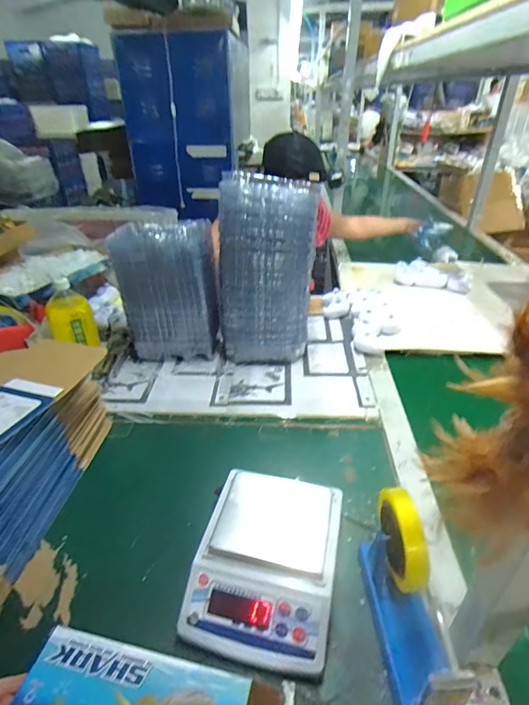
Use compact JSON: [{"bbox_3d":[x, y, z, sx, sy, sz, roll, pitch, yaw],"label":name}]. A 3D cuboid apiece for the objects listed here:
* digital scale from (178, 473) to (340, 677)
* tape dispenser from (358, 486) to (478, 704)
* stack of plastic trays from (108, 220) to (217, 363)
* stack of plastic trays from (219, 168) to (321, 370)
[{"bbox_3d":[0.005,0.275,0.538,0.174,0.072,0.217,6,34,12],"label":"digital scale"},{"bbox_3d":[0.157,0.269,0.432,0.060,0.160,0.187,-3,33,-4],"label":"tape dispenser"},{"bbox_3d":[-0.222,-0.126,0.964,0.215,0.323,0.148,-3,33,-4],"label":"stack of plastic trays"},{"bbox_3d":[0.007,-0.166,0.923,0.200,0.411,0.132,3,33,5],"label":"stack of plastic trays"}]

